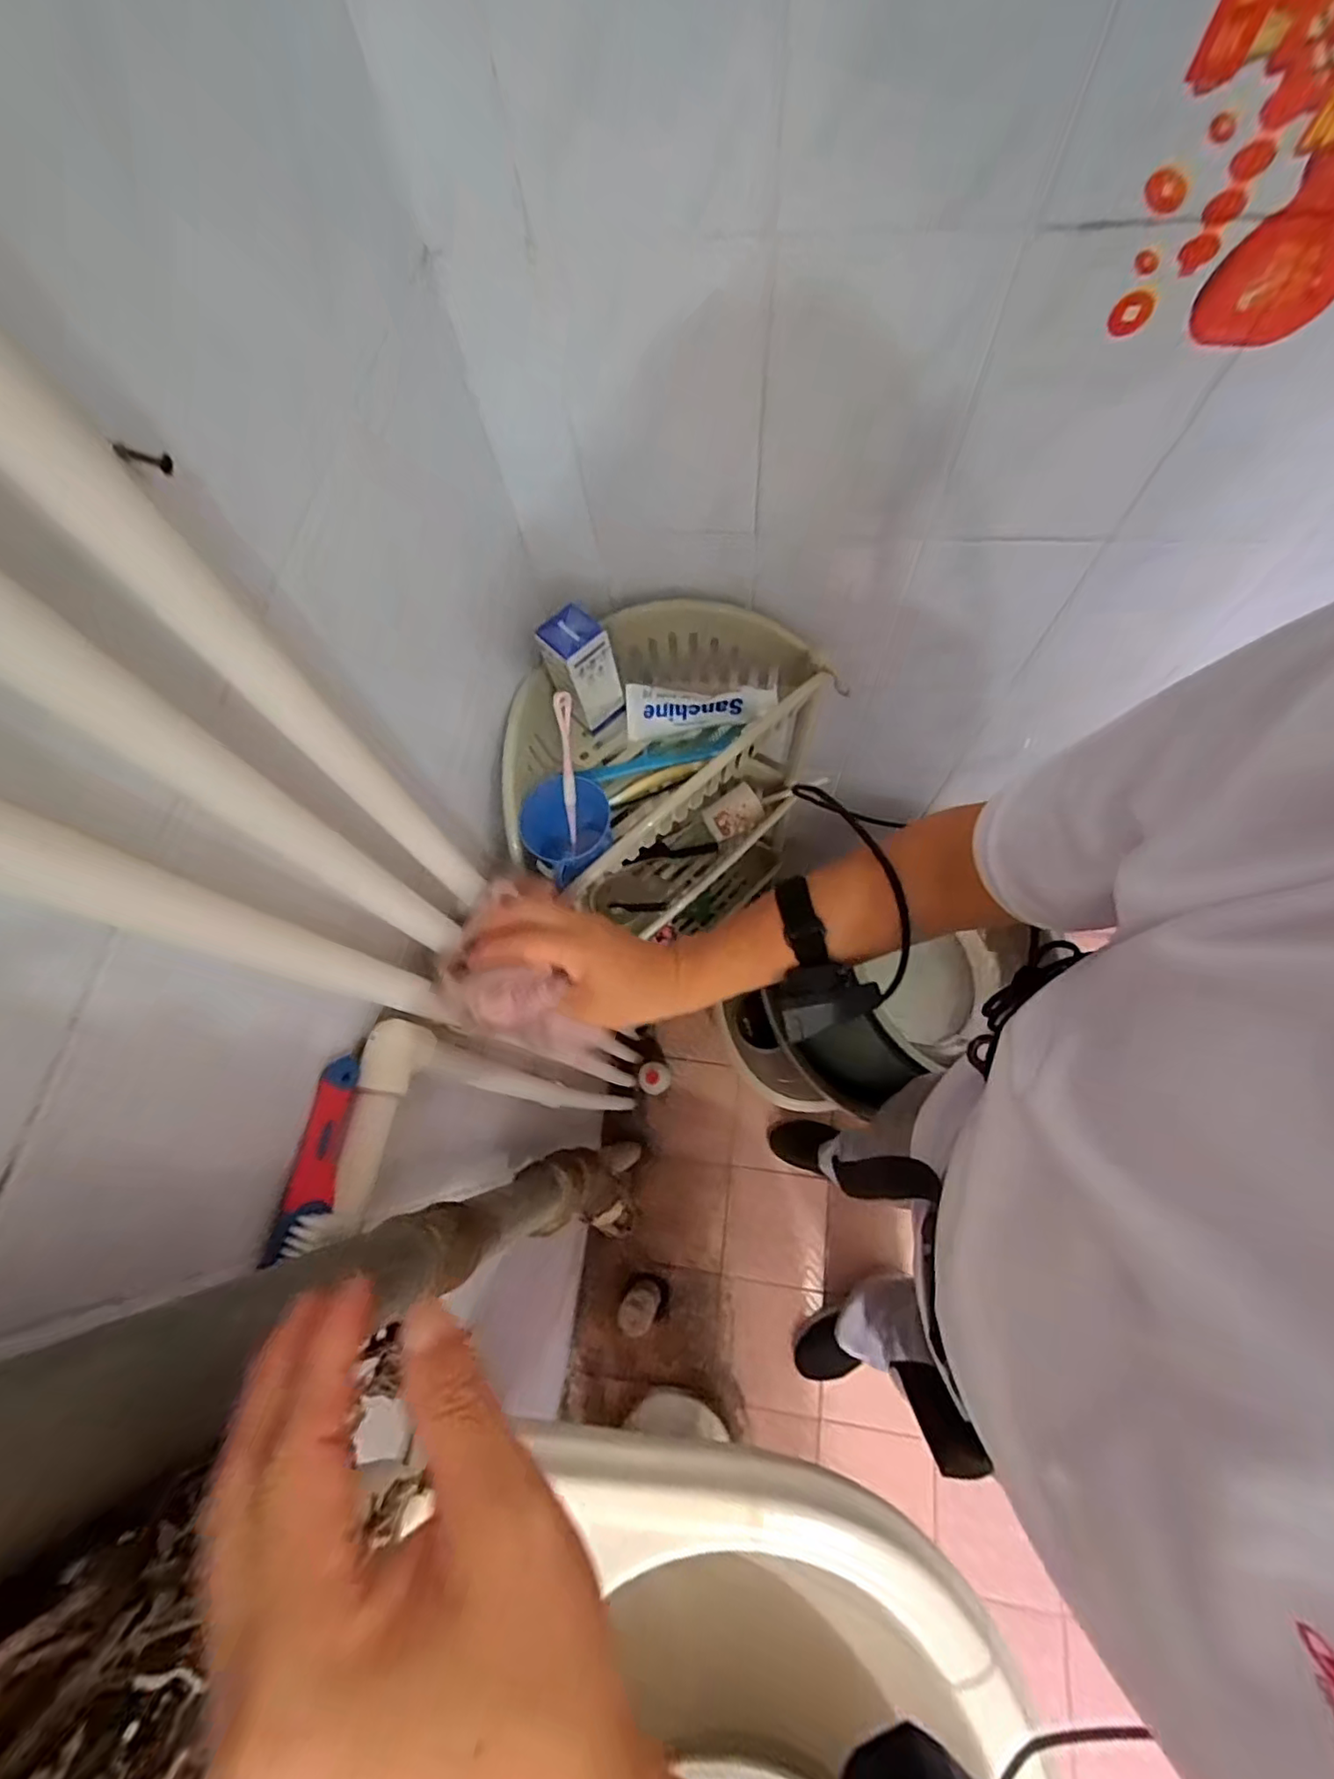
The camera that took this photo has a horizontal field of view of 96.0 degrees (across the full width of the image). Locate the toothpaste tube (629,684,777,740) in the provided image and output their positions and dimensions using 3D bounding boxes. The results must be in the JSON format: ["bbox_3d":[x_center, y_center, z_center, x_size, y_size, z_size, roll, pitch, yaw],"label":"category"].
[{"bbox_3d":[0.037,-0.198,0.668,0.161,0.055,0.032,2,24,8],"label":"toothpaste tube"}]

